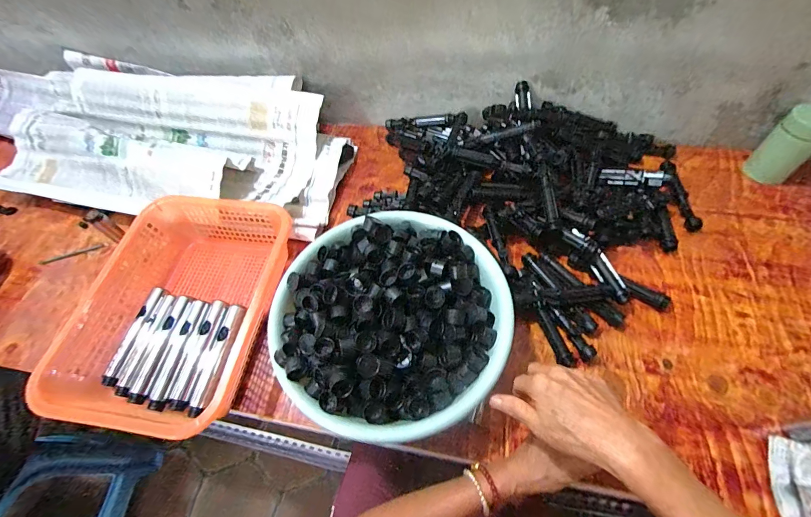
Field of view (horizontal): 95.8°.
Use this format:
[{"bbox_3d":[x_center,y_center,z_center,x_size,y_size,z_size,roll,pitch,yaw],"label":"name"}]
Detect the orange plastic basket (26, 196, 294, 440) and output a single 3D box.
[{"bbox_3d":[-0.317,0.068,0.545,0.264,0.090,0.334,6,59,8],"label":"orange plastic basket"}]

